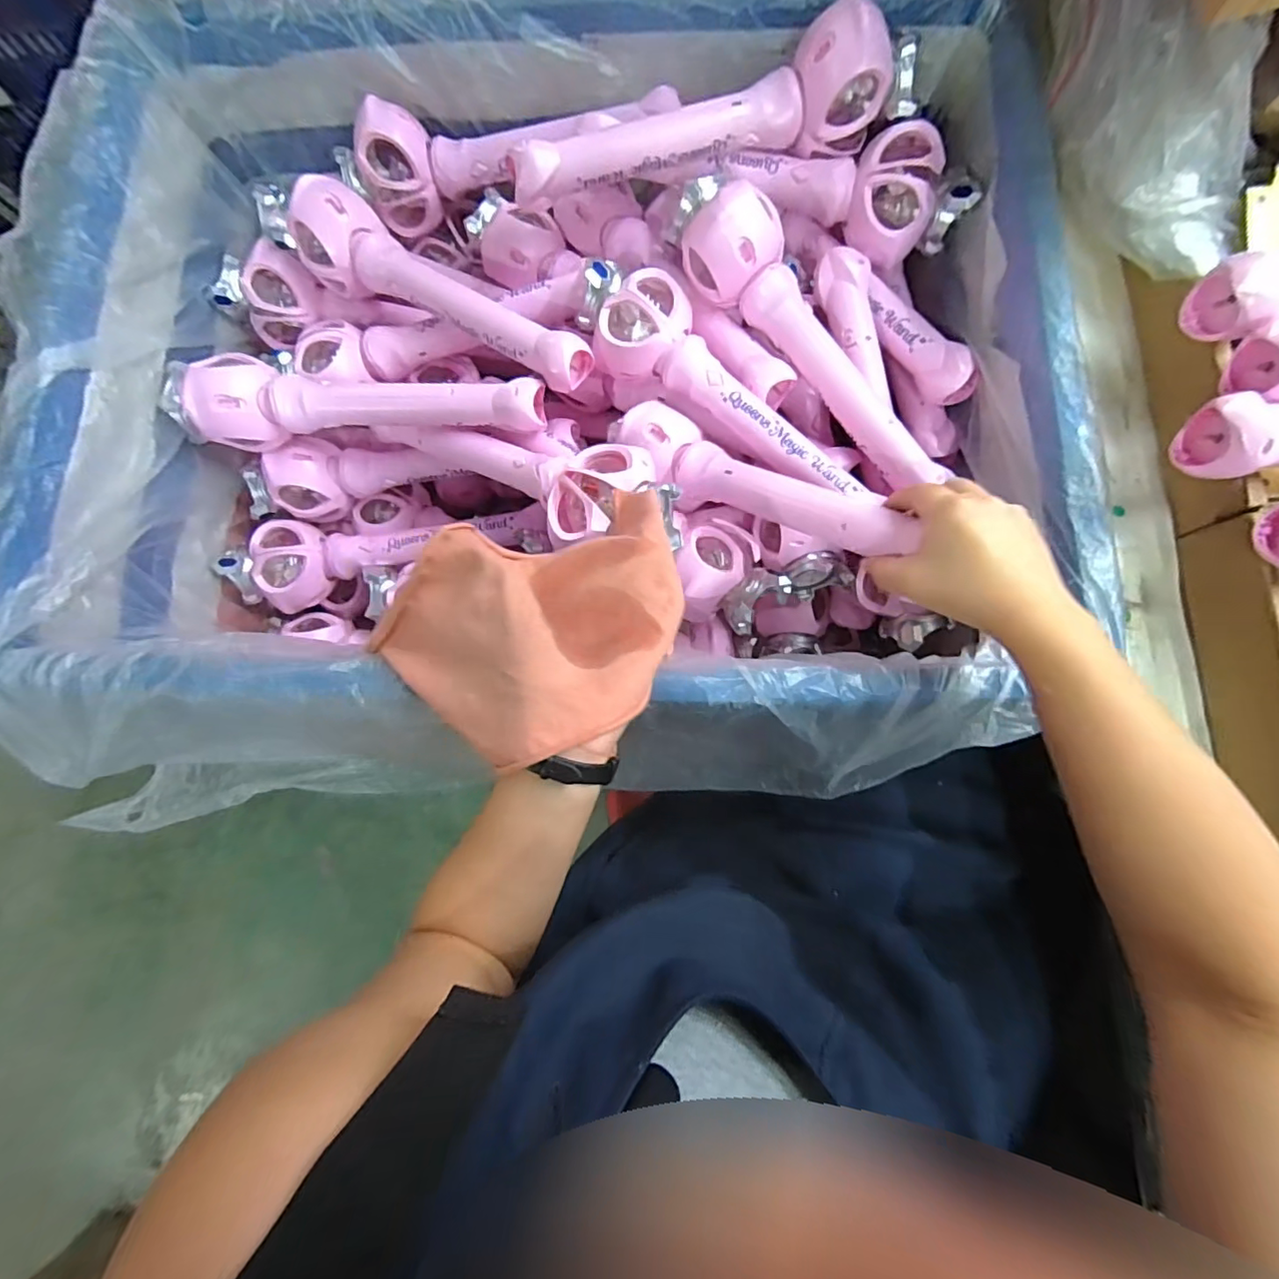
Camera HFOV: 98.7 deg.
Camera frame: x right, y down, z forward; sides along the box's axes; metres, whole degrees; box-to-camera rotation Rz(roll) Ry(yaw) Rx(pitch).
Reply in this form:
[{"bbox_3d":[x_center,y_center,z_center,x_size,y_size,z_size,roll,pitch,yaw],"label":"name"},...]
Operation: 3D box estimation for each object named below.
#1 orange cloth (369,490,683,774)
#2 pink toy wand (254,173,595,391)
[{"bbox_3d":[-0.060,-0.009,0.355,0.204,0.086,0.152,-27,81,-3],"label":"orange cloth"},{"bbox_3d":[-0.201,-0.338,0.531,0.344,0.065,0.072,33,82,6],"label":"pink toy wand"}]

